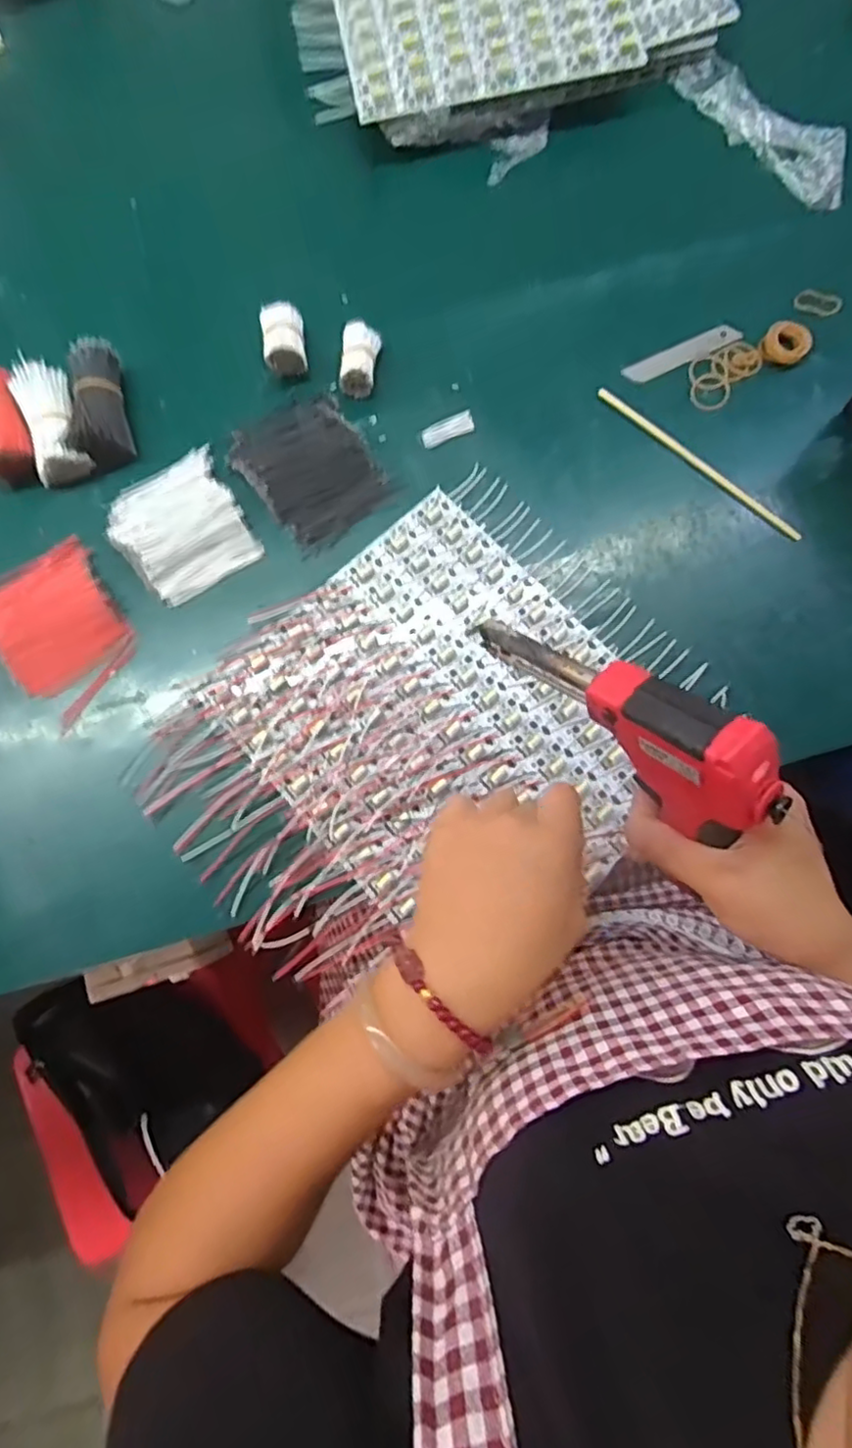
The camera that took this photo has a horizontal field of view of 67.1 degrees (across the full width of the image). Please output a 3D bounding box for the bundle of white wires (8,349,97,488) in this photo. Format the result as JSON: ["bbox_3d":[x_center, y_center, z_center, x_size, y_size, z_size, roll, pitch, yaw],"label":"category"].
[{"bbox_3d":[-0.298,-0.241,0.516,0.041,0.033,0.096,-19,80,-3],"label":"bundle of white wires"}]

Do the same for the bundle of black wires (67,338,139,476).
[{"bbox_3d":[-0.264,-0.257,0.516,0.042,0.037,0.099,-11,80,-2],"label":"bundle of black wires"}]

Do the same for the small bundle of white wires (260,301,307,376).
[{"bbox_3d":[-0.115,-0.311,0.525,0.033,0.029,0.051,-7,80,-1],"label":"small bundle of white wires"}]

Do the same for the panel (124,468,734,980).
[{"bbox_3d":[-0.003,0.006,0.459,0.356,0.018,0.276,-42,82,-7],"label":"panel"}]

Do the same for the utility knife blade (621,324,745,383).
[{"bbox_3d":[0.210,-0.303,0.527,0.103,0.006,0.020,-26,78,-5],"label":"utility knife blade"}]

